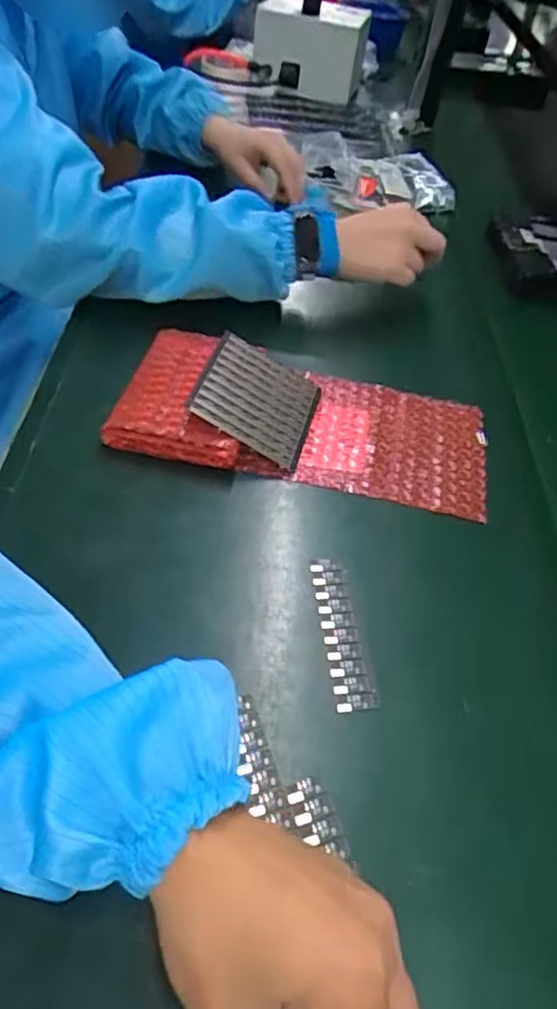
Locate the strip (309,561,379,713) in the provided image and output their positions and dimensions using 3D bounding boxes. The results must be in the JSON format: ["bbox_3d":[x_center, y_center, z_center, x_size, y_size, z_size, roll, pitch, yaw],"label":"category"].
[{"bbox_3d":[0.035,0.073,0.363,0.021,0.004,0.094,-1,50,-11],"label":"strip"}]

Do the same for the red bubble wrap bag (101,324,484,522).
[{"bbox_3d":[0.021,-0.066,0.472,0.270,0.027,0.123,12,49,1],"label":"red bubble wrap bag"}]

